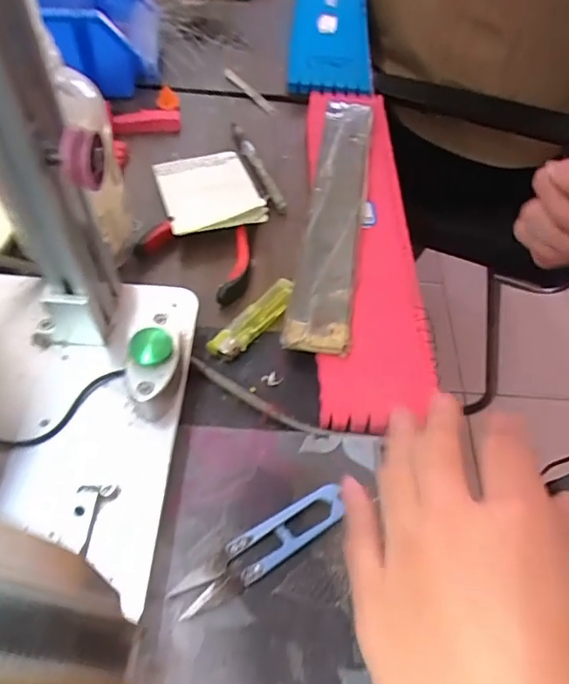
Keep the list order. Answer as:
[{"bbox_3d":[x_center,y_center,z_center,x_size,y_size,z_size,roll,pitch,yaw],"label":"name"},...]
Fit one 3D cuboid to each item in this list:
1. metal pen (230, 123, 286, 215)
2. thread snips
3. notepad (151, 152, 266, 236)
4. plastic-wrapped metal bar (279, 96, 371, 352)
[{"bbox_3d":[-0.026,-0.149,0.458,0.014,0.008,0.109,-16,59,-15],"label":"metal pen"},{"bbox_3d":[-0.011,0.109,0.285,0.101,0.007,0.022,-28,63,-21],"label":"thread snips"},{"bbox_3d":[-0.060,-0.121,0.425,0.071,0.013,0.092,-14,59,-13],"label":"notepad"},{"bbox_3d":[0.040,-0.107,0.421,0.042,0.008,0.272,9,56,2],"label":"plastic-wrapped metal bar"}]

